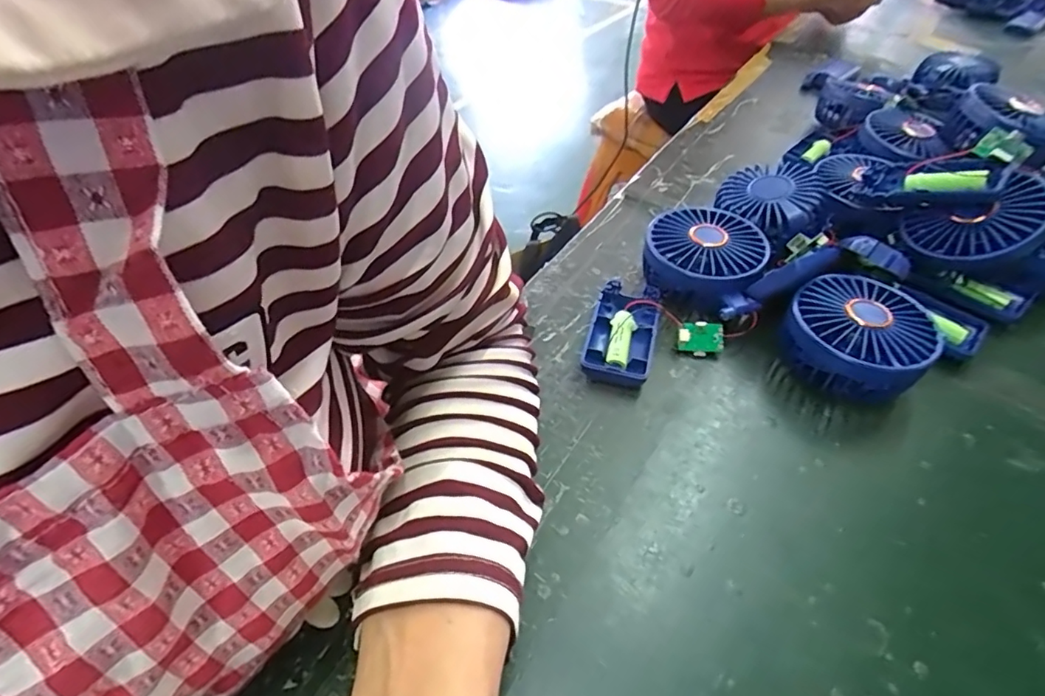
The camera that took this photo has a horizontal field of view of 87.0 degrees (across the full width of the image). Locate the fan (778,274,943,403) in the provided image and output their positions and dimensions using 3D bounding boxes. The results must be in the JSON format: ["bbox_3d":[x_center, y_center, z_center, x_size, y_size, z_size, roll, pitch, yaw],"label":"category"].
[{"bbox_3d":[0.221,-0.005,0.368,0.078,0.049,0.084,1,47,-1],"label":"fan"}]

